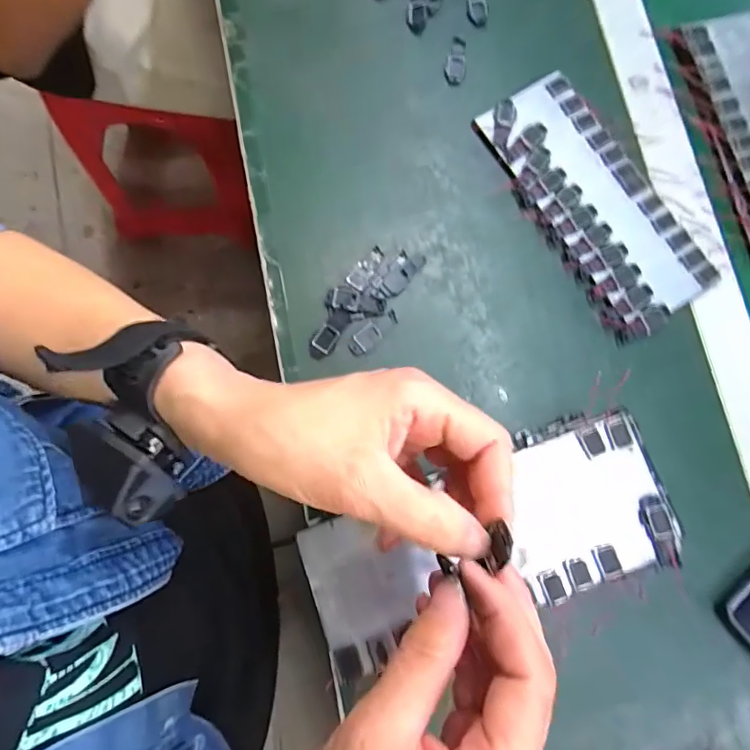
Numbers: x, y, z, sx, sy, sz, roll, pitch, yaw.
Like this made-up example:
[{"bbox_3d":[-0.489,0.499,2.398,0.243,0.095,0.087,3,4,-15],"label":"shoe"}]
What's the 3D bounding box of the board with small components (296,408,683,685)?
[{"bbox_3d":[0.063,0.089,0.281,0.202,0.011,0.088,-17,81,-4],"label":"board with small components"}]

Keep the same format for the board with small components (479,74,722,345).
[{"bbox_3d":[0.161,-0.129,0.380,0.088,0.008,0.199,-32,81,-7],"label":"board with small components"}]

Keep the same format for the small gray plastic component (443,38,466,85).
[{"bbox_3d":[0.065,-0.247,0.404,0.016,0.004,0.039,13,79,1],"label":"small gray plastic component"}]

